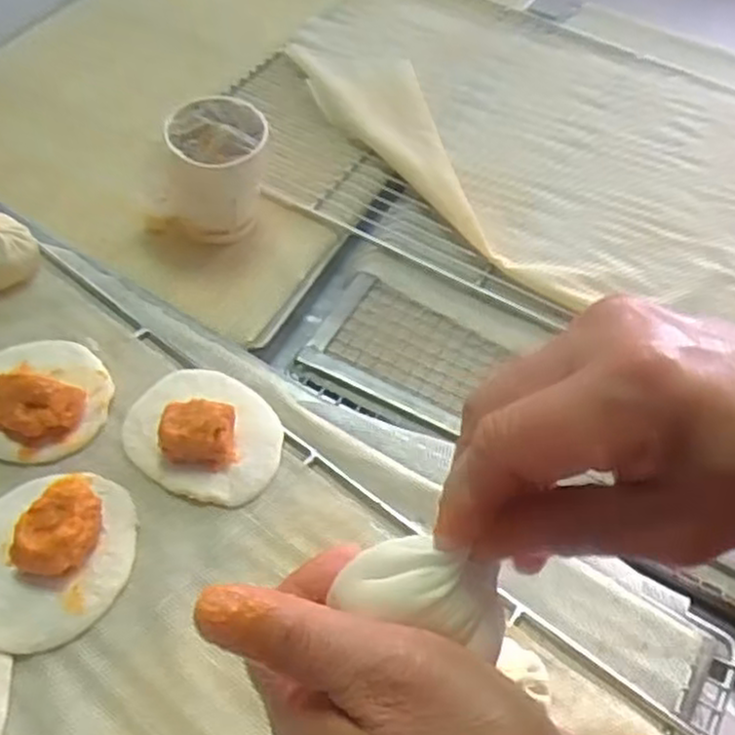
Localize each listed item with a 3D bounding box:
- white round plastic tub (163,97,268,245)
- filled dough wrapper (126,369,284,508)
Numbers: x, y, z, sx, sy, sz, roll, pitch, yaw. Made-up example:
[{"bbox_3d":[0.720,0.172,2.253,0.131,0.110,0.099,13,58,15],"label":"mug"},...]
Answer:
[{"bbox_3d":[-0.112,-0.145,0.574,0.078,0.081,0.078,2,52,-3],"label":"white round plastic tub"},{"bbox_3d":[-0.094,0.031,0.450,0.094,0.034,0.081,38,59,21],"label":"filled dough wrapper"}]

